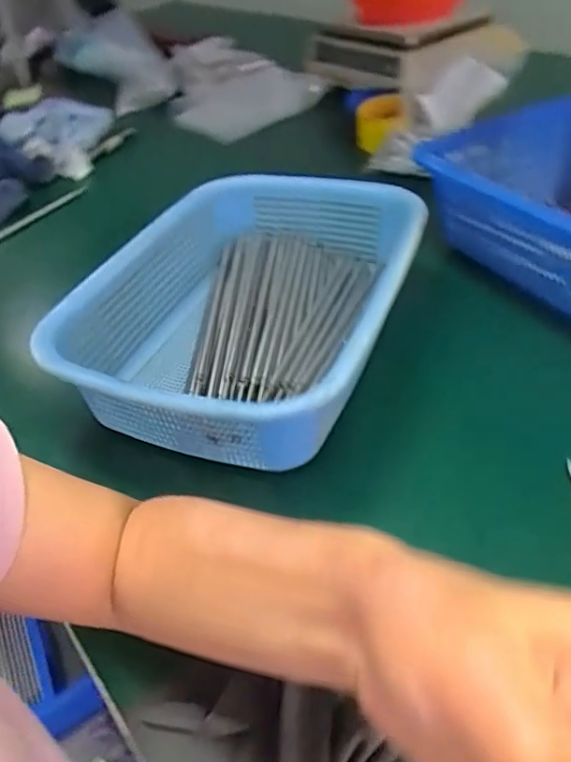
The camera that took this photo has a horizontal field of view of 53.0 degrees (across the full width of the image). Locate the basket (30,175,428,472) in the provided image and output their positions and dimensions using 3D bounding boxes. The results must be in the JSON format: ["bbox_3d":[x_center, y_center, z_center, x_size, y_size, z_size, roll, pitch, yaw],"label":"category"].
[{"bbox_3d":[-0.033,-0.065,0.505,0.230,0.108,0.330,13,46,20],"label":"basket"}]

